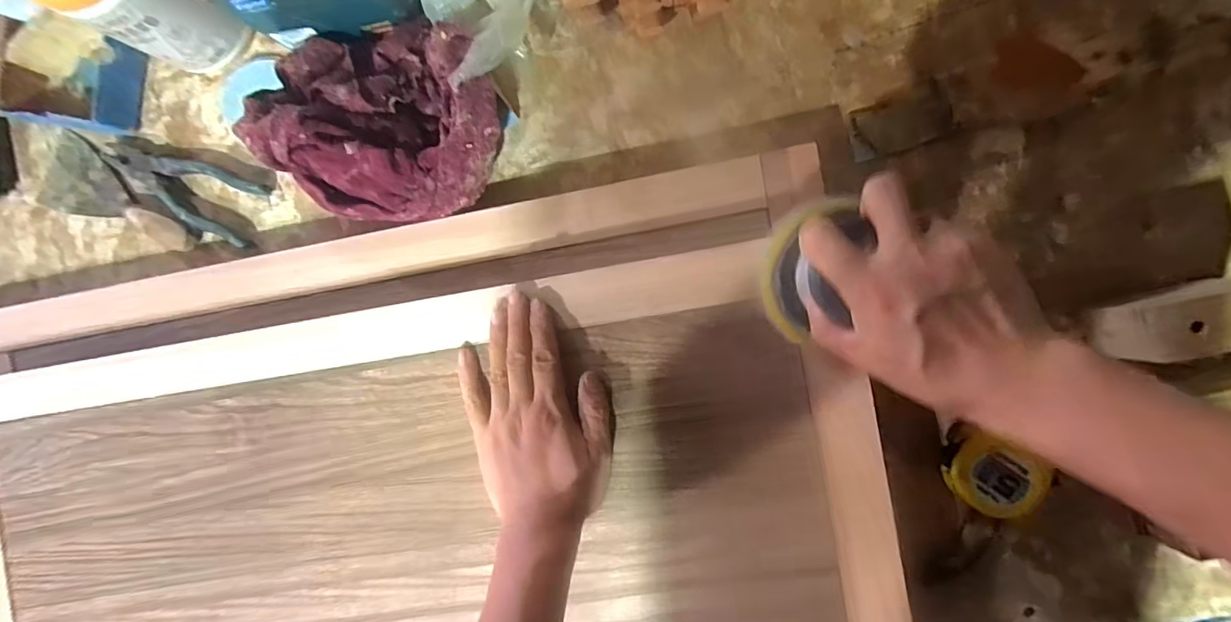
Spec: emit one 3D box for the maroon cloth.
[{"bbox_3d":[-0.209,-0.167,0.468,0.221,0.099,0.173,-1,92,10],"label":"maroon cloth"}]

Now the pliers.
[{"bbox_3d":[-0.476,-0.137,0.551,0.245,0.018,0.064,20,95,9],"label":"pliers"}]

